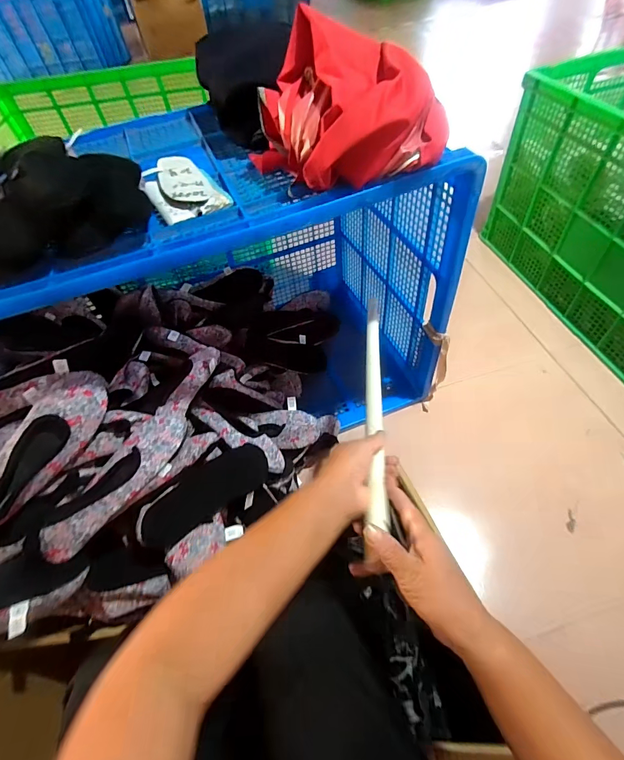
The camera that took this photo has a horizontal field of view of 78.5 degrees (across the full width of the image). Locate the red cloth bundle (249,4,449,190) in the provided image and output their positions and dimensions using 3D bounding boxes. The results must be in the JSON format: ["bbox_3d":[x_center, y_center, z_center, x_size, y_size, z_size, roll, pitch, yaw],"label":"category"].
[{"bbox_3d":[0.056,-0.391,0.546,0.223,0.157,0.243,-32,57,-17],"label":"red cloth bundle"}]

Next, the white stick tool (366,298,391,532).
[{"bbox_3d":[0.101,-0.006,0.621,0.026,0.022,0.551,2,35,7],"label":"white stick tool"}]

